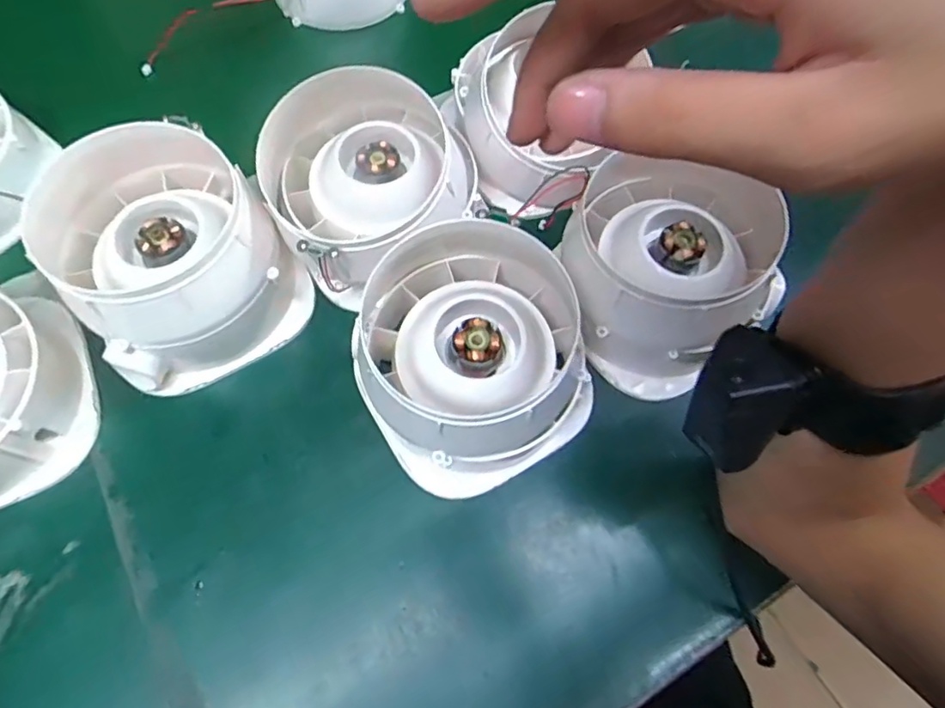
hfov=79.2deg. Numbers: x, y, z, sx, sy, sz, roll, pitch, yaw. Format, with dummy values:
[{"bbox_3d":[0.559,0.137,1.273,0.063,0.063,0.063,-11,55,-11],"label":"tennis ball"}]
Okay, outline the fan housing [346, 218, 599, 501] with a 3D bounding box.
[{"bbox_3d":[0.004,-0.007,0.340,0.142,0.093,0.141,1,68,-1],"label":"fan housing"}]

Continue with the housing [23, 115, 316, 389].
[{"bbox_3d":[-0.189,-0.058,0.360,0.124,0.090,0.134,-37,73,-15],"label":"housing"}]

